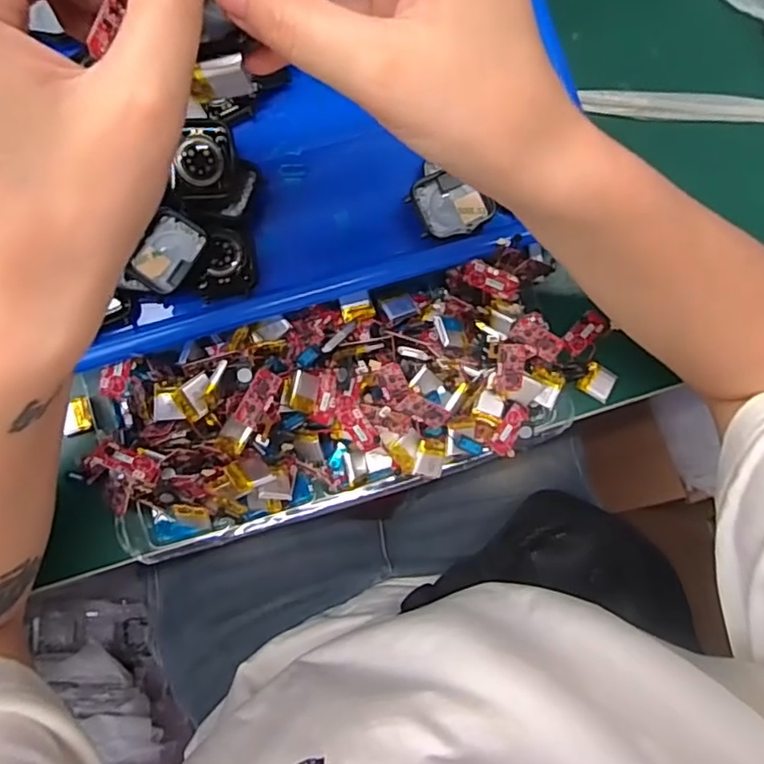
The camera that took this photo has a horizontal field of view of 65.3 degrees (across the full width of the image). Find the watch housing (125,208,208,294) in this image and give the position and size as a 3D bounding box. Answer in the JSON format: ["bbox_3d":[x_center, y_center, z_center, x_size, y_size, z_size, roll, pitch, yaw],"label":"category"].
[{"bbox_3d":[-0.115,-0.069,0.321,0.030,0.007,0.042,31,83,0],"label":"watch housing"}]

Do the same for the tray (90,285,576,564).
[{"bbox_3d":[-0.026,0.015,0.323,0.250,0.053,0.105,-15,85,-5],"label":"tray"}]

